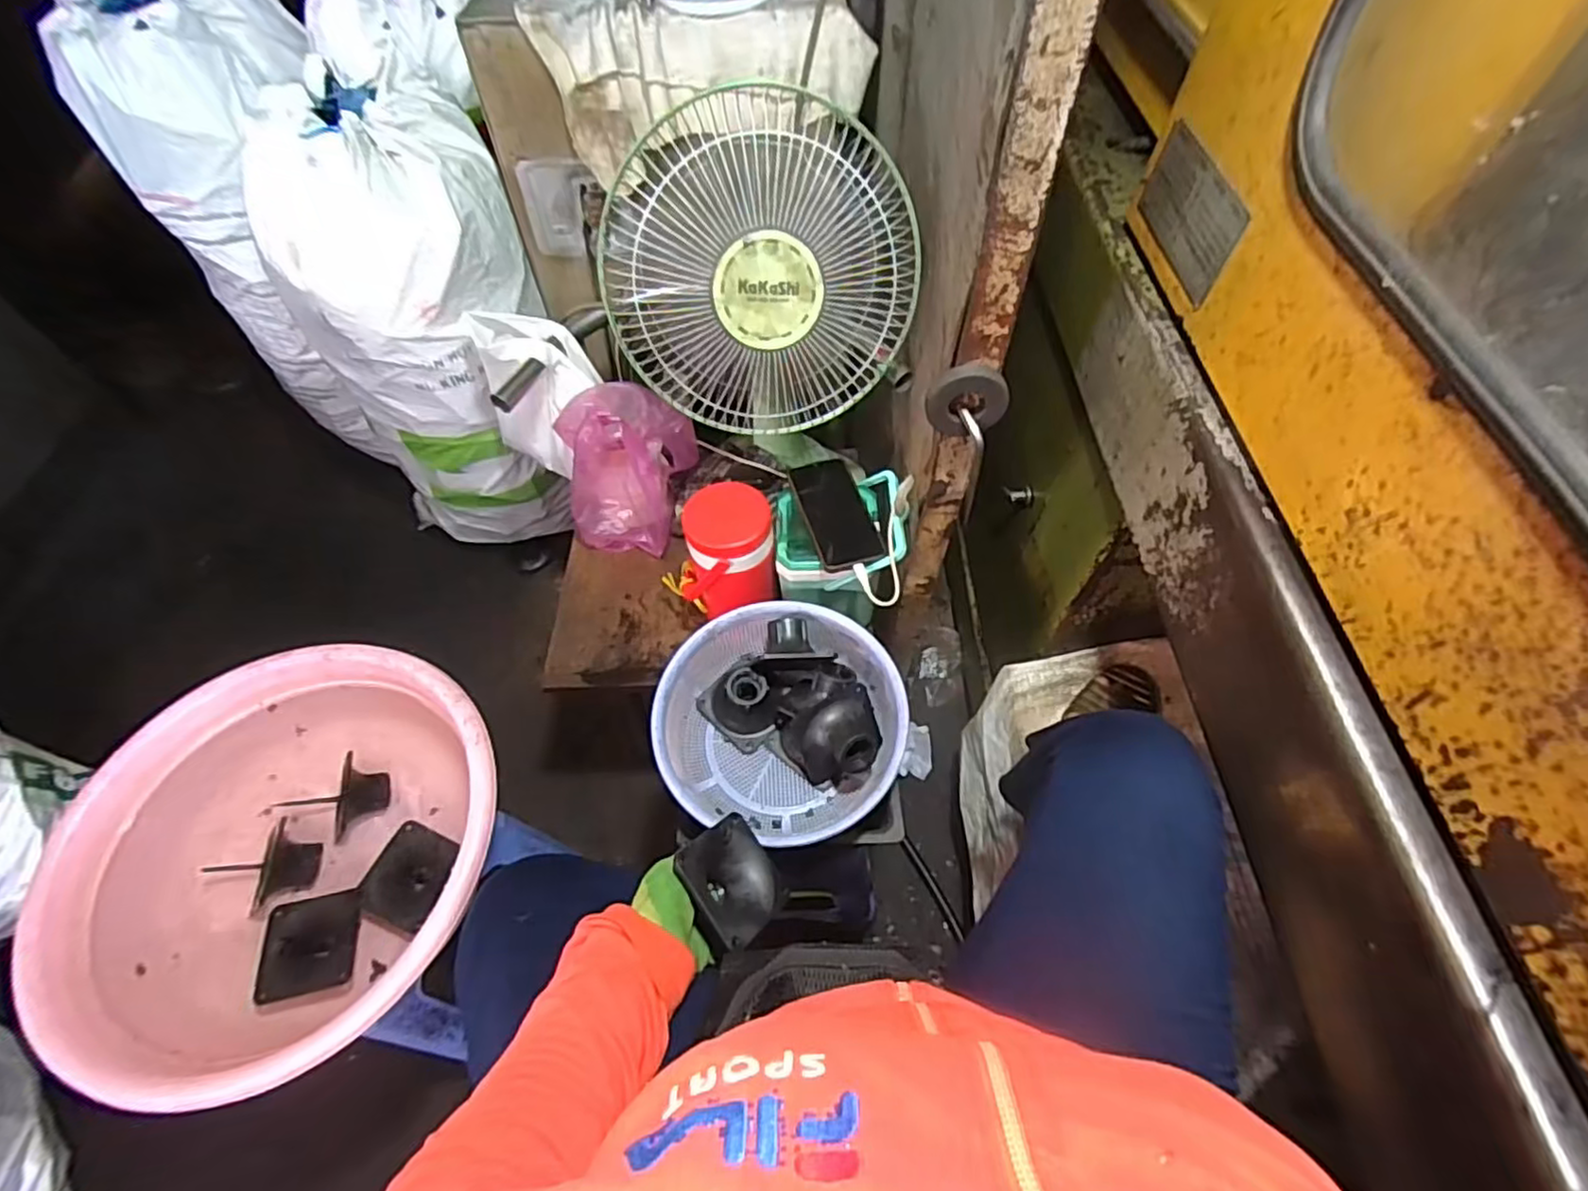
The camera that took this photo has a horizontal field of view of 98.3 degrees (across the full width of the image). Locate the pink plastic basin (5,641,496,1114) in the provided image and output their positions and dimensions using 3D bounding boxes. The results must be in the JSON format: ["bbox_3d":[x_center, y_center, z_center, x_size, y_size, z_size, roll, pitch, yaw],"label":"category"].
[{"bbox_3d":[-0.522,0.271,0.728,0.414,0.123,0.409,0,56,0],"label":"pink plastic basin"}]

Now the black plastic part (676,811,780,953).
[{"bbox_3d":[-0.068,0.256,0.599,0.092,0.068,0.101,56,29,11],"label":"black plastic part"}]

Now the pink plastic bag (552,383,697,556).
[{"bbox_3d":[-0.233,-0.184,0.974,0.167,0.221,0.152,6,56,5],"label":"pink plastic bag"}]

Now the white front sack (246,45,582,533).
[{"bbox_3d":[-0.601,-0.414,1.203,0.352,0.735,0.303,-20,58,-12],"label":"white front sack"}]

